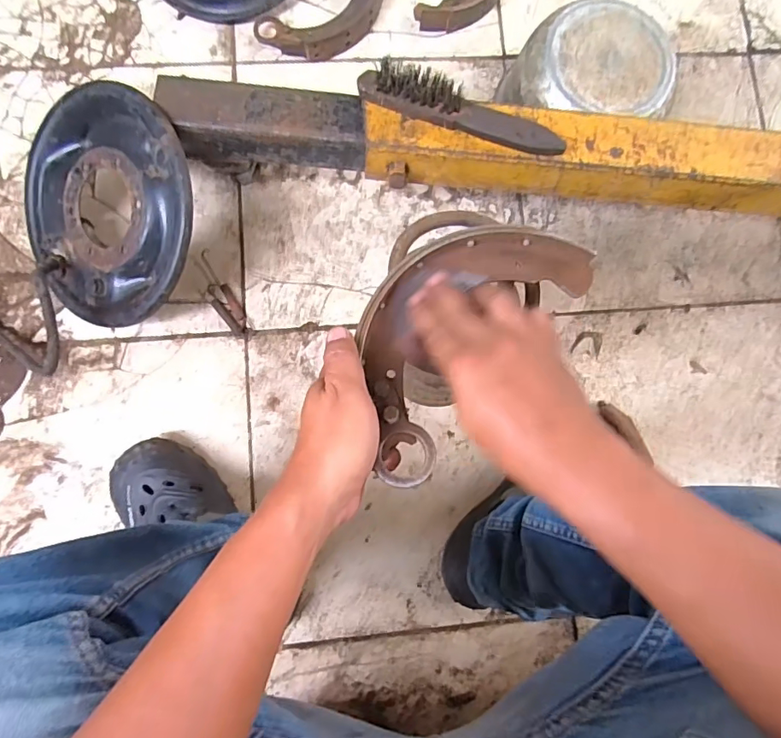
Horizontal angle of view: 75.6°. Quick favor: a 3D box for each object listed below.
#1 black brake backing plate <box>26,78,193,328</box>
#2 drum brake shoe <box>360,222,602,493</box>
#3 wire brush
[{"bbox_3d":[-0.332,-0.190,0.599,0.264,0.027,0.261,4,100,23],"label":"black brake backing plate"},{"bbox_3d":[0.048,-0.036,0.361,0.109,0.046,0.225,44,84,1],"label":"drum brake shoe"},{"bbox_3d":[0.079,-0.281,0.548,0.233,0.045,0.041,15,82,-2],"label":"wire brush"}]

